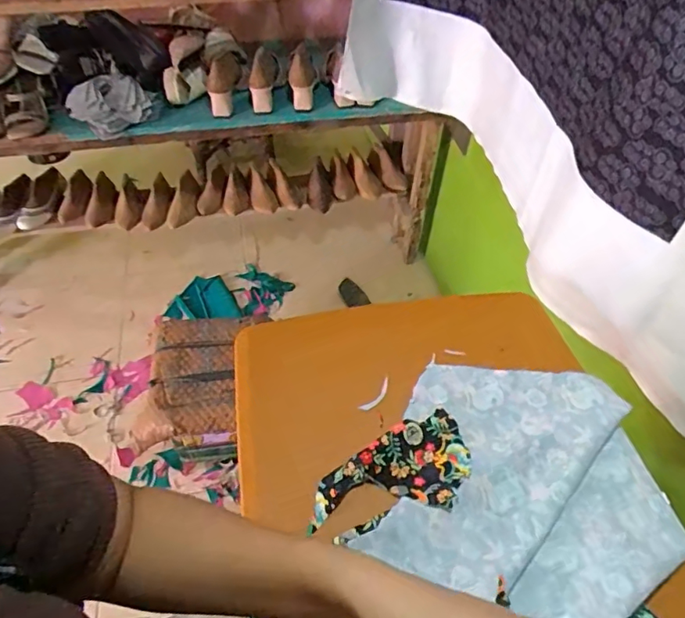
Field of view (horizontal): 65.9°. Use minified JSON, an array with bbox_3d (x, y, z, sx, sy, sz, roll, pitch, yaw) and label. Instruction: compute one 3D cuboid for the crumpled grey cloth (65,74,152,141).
[{"bbox_3d":[-0.573,-0.498,1.299,0.174,0.070,0.159,-28,56,-23],"label":"crumpled grey cloth"}]

